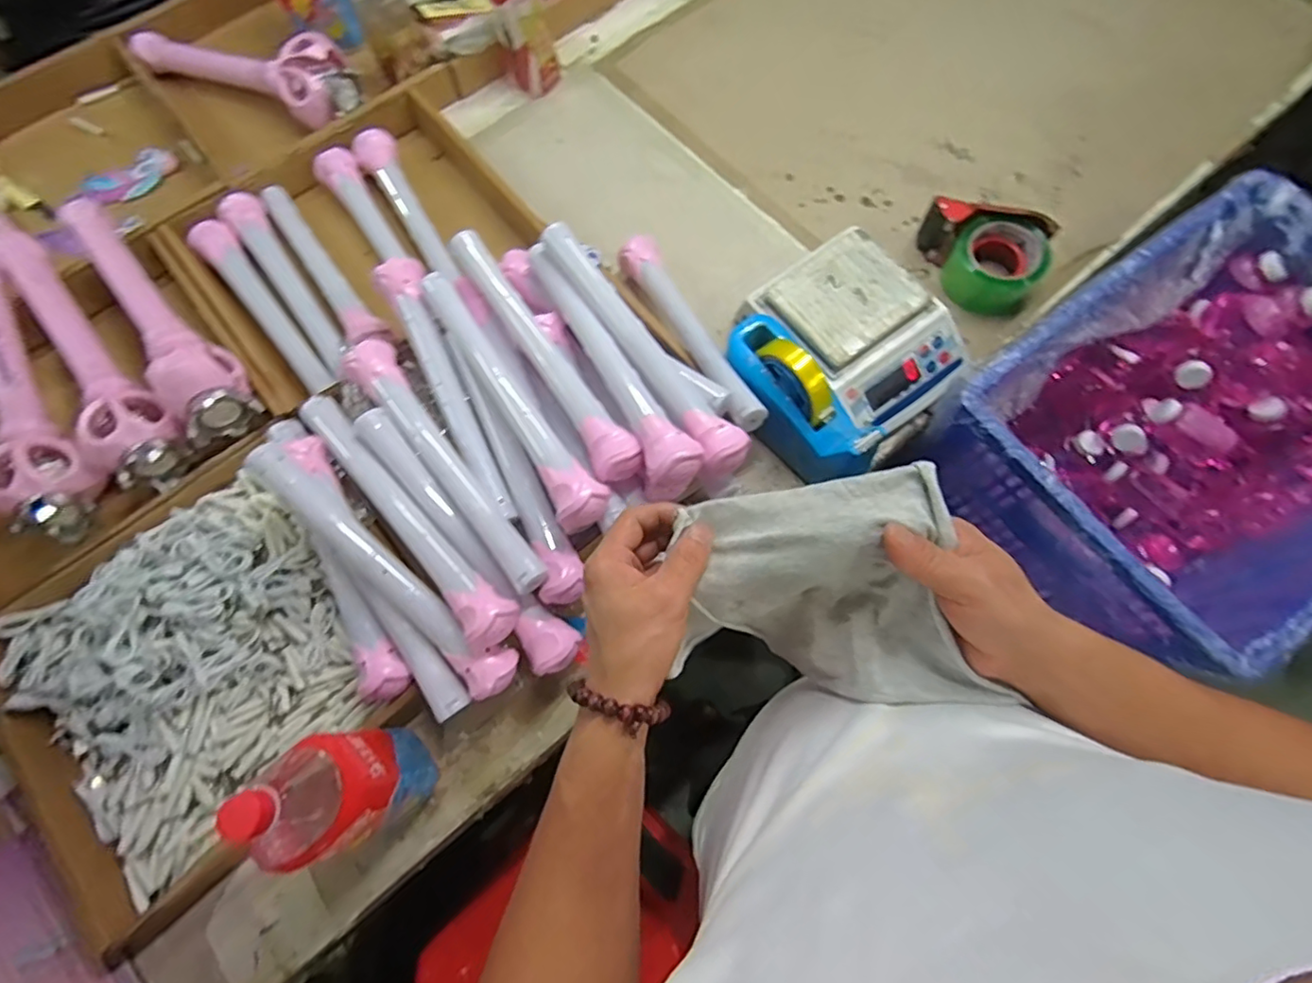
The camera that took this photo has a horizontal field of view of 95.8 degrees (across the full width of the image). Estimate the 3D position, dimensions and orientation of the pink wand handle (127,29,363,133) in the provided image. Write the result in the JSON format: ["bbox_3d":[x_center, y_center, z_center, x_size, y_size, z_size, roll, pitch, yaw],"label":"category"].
[{"bbox_3d":[-0.583,-0.619,0.847,0.345,0.080,0.117,25,73,8],"label":"pink wand handle"}]

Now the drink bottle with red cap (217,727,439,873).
[{"bbox_3d":[-0.260,0.246,0.481,0.087,0.200,0.088,0,71,0],"label":"drink bottle with red cap"}]

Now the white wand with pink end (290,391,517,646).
[{"bbox_3d":[-0.247,0.019,0.570,0.046,0.039,0.313,-42,76,-12],"label":"white wand with pink end"}]

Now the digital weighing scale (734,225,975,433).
[{"bbox_3d":[0.239,-0.188,0.696,0.171,0.079,0.231,-37,75,-11],"label":"digital weighing scale"}]

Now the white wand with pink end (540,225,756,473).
[{"bbox_3d":[-0.011,-0.151,0.591,0.051,0.038,0.312,-32,74,-10],"label":"white wand with pink end"}]

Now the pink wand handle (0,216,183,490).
[{"bbox_3d":[-0.675,-0.159,0.692,0.093,0.072,0.381,-42,76,-12],"label":"pink wand handle"}]

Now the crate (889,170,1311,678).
[{"bbox_3d":[0.605,-0.064,0.712,0.500,0.261,0.355,-34,75,-10],"label":"crate"}]

